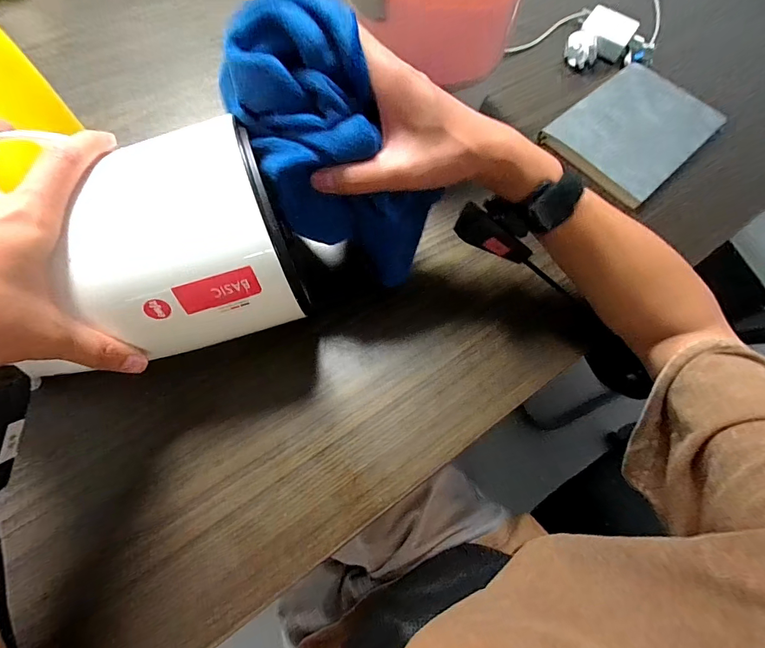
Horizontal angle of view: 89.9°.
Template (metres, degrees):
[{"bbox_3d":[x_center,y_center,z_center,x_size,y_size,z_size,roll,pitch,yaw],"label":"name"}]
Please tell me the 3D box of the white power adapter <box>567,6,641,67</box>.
[{"bbox_3d":[0.309,-0.403,0.544,0.070,0.034,0.112,35,69,7],"label":"white power adapter"}]

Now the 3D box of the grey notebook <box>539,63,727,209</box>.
[{"bbox_3d":[0.320,-0.251,0.487,0.224,0.016,0.146,-39,78,-18],"label":"grey notebook"}]

